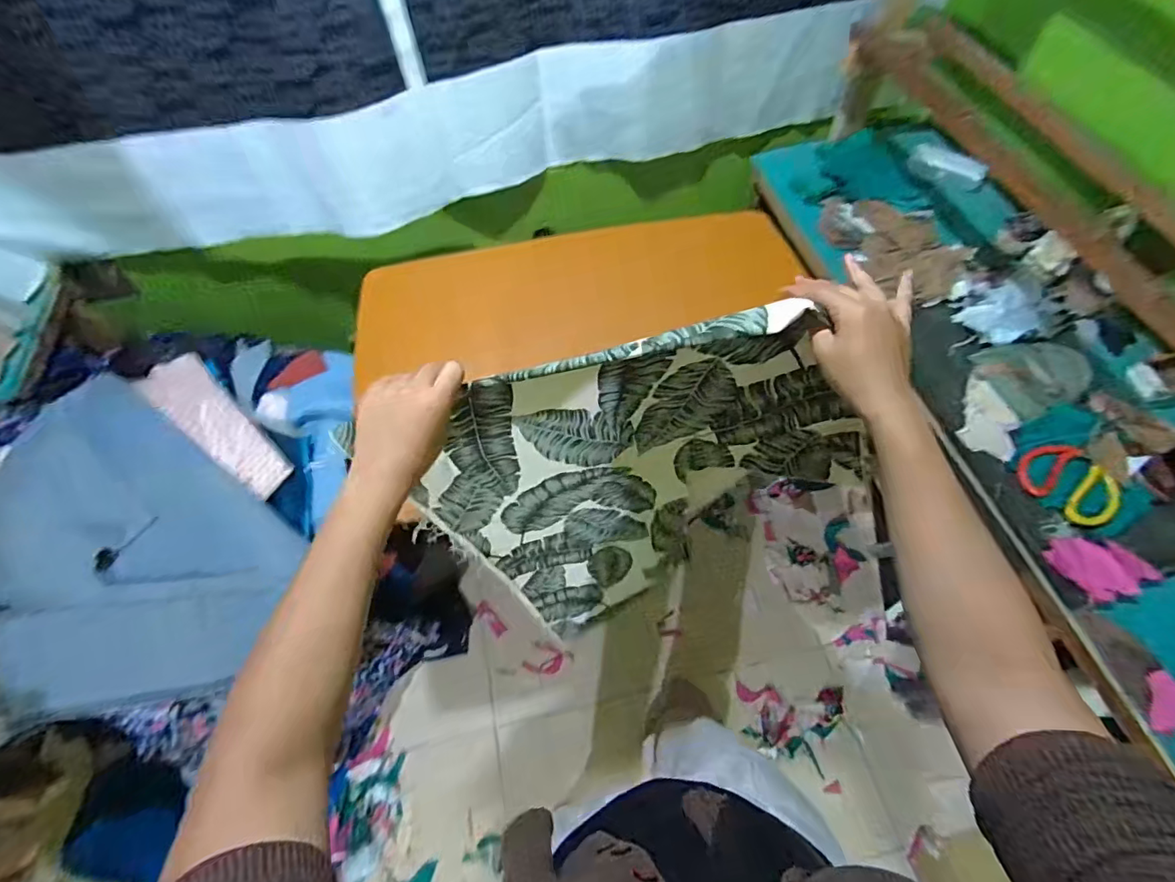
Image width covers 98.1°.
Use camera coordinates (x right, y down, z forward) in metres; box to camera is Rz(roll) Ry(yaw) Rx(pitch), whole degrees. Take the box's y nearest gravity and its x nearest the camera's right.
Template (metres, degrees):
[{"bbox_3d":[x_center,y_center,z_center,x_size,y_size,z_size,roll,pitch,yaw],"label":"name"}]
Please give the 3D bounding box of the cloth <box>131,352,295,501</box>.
[{"bbox_3d":[-0.625,-0.035,0.850,0.323,0.056,0.094,39,69,18],"label":"cloth"}]

